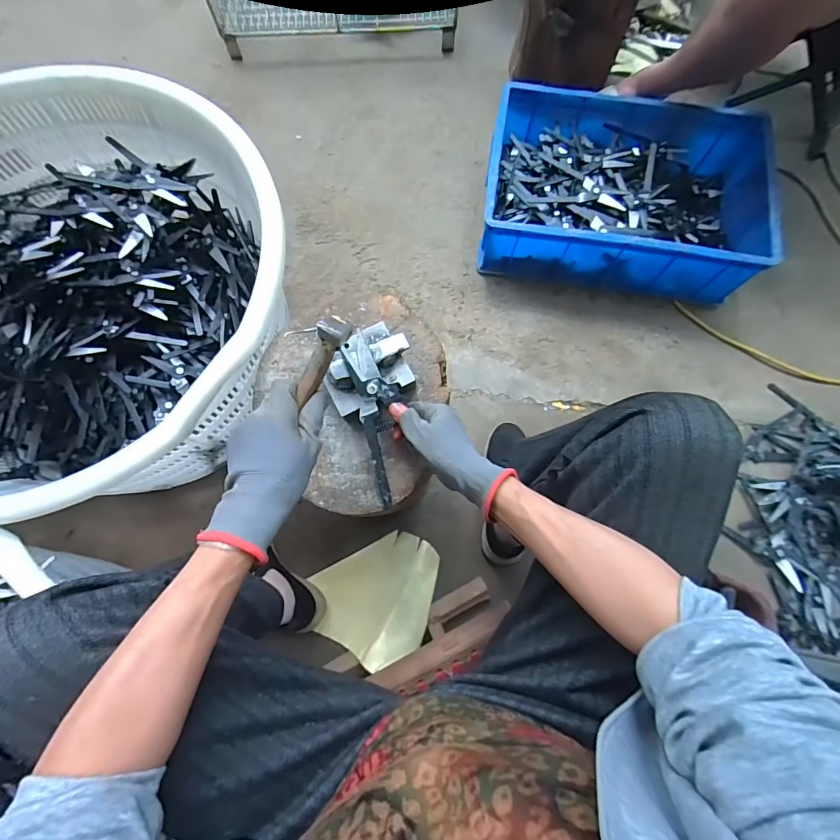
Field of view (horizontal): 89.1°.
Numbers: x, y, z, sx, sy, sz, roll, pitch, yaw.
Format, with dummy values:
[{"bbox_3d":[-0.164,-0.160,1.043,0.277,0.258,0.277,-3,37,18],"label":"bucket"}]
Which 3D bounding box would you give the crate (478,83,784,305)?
[{"bbox_3d":[0.384,-0.448,0.847,0.502,0.152,0.349,10,75,1],"label":"crate"}]

